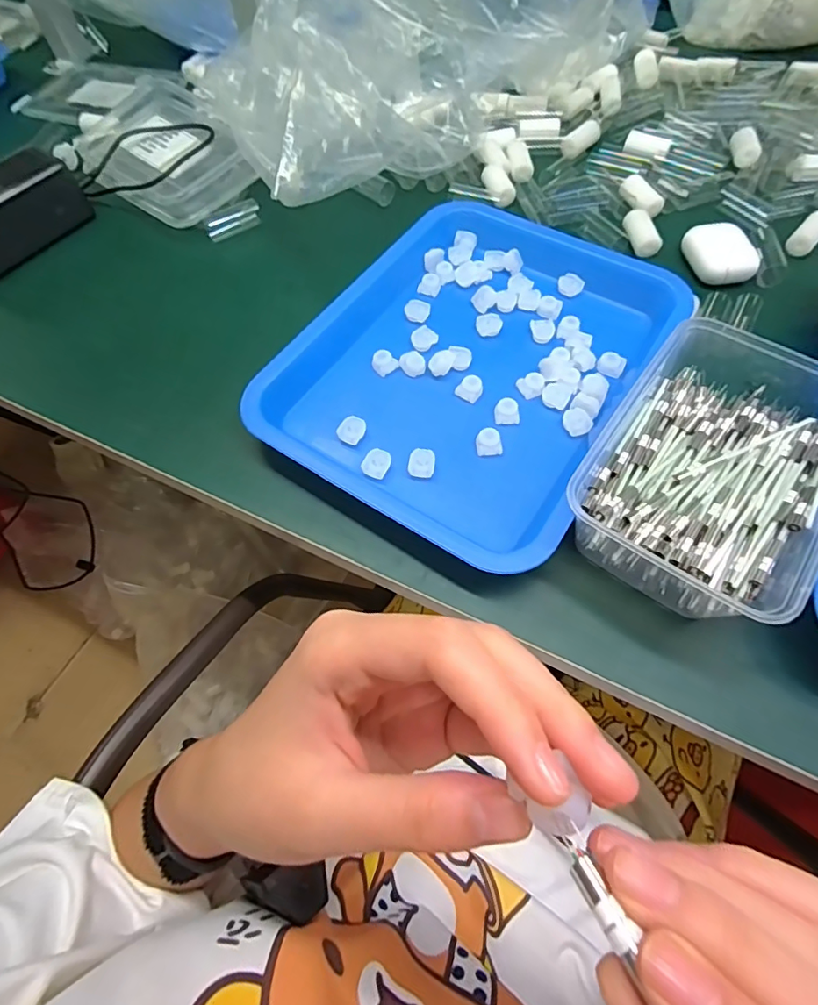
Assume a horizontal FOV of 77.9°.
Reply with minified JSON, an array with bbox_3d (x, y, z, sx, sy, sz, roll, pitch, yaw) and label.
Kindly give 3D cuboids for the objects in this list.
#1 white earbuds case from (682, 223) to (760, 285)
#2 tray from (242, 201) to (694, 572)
[{"bbox_3d":[0.250,-0.202,0.409,0.044,0.016,0.057,-8,62,-1],"label":"white earbuds case"},{"bbox_3d":[0.050,-0.111,0.366,0.218,0.030,0.282,29,68,17],"label":"tray"}]

